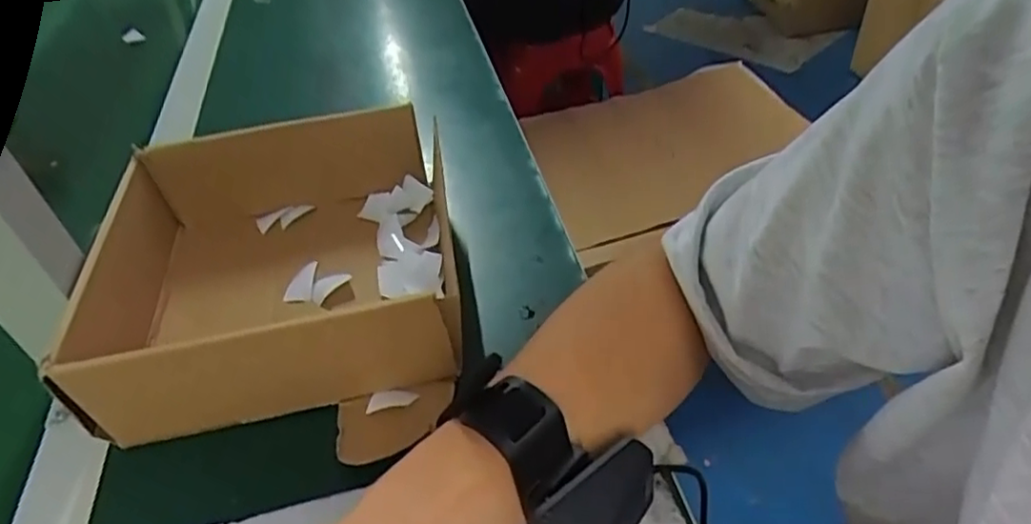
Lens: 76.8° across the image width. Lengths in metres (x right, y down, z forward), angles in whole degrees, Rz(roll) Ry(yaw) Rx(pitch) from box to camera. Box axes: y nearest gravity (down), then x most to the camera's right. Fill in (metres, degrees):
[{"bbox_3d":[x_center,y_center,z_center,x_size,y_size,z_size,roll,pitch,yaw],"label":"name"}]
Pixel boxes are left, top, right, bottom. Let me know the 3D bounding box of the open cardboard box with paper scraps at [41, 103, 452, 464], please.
[{"bbox_3d":[-0.150,-0.001,0.418,0.214,0.070,0.256,-7,43,-1],"label":"open cardboard box with paper scraps"}]

